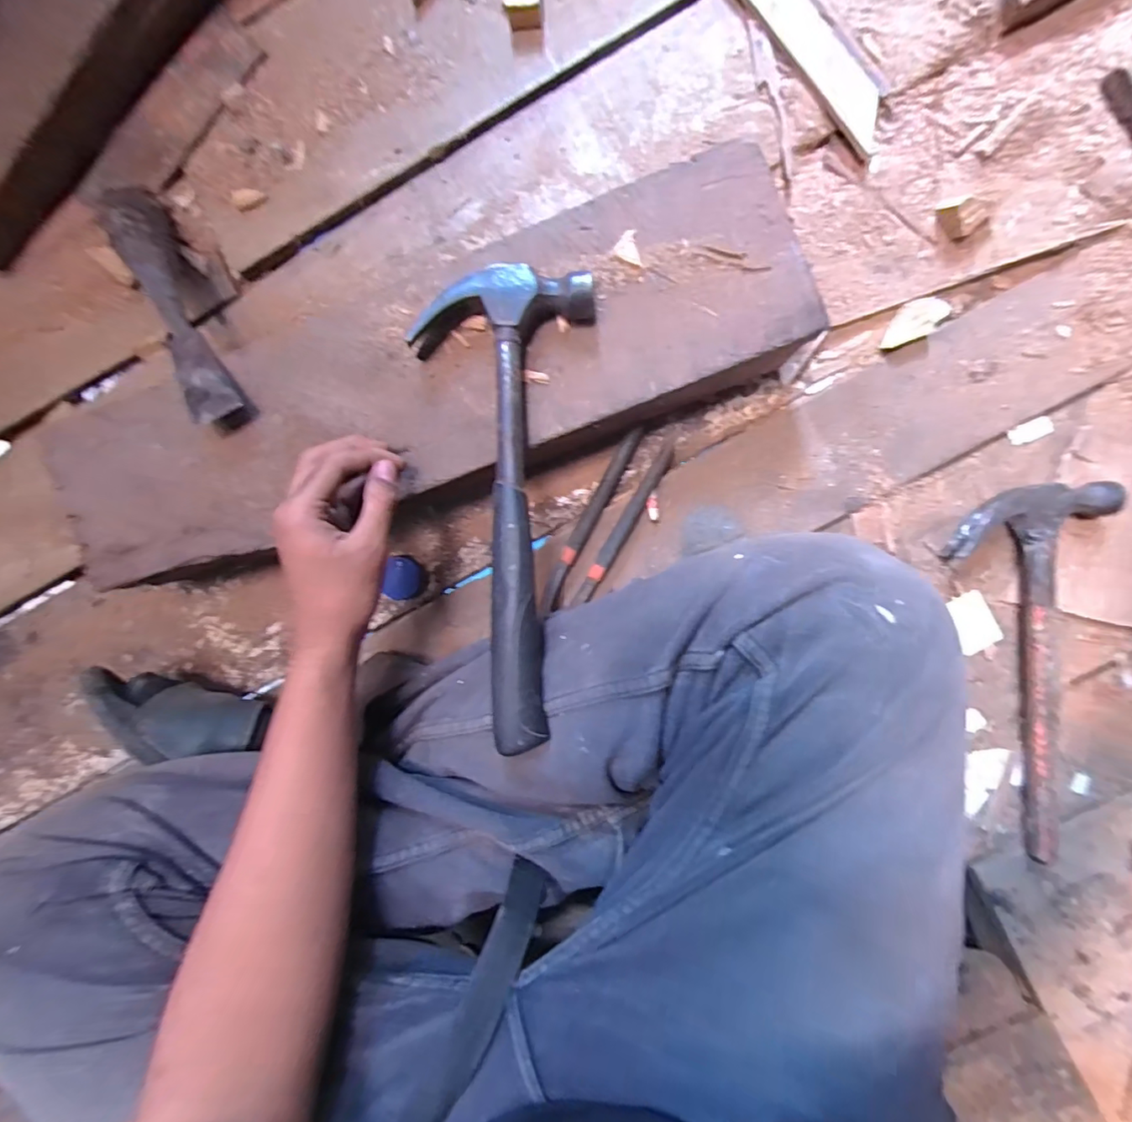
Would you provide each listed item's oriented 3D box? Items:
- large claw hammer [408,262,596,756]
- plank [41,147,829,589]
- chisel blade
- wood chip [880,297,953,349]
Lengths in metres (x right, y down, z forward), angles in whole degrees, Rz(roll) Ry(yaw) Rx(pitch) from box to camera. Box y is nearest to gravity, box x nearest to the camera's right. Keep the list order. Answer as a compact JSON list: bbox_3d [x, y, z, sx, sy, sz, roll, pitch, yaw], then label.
[{"bbox_3d":[-0.053,-0.040,0.343,0.111,0.056,0.307,6,92,5],"label":"large claw hammer"},{"bbox_3d":[-0.102,-0.121,0.365,0.552,0.041,0.157,-21,93,5],"label":"plank"},{"bbox_3d":[-0.295,-0.199,0.387,0.030,0.047,0.239,-33,72,6],"label":"chisel blade"},{"bbox_3d":[0.282,-0.194,0.412,0.055,0.016,0.028,-32,92,5],"label":"wood chip"}]

